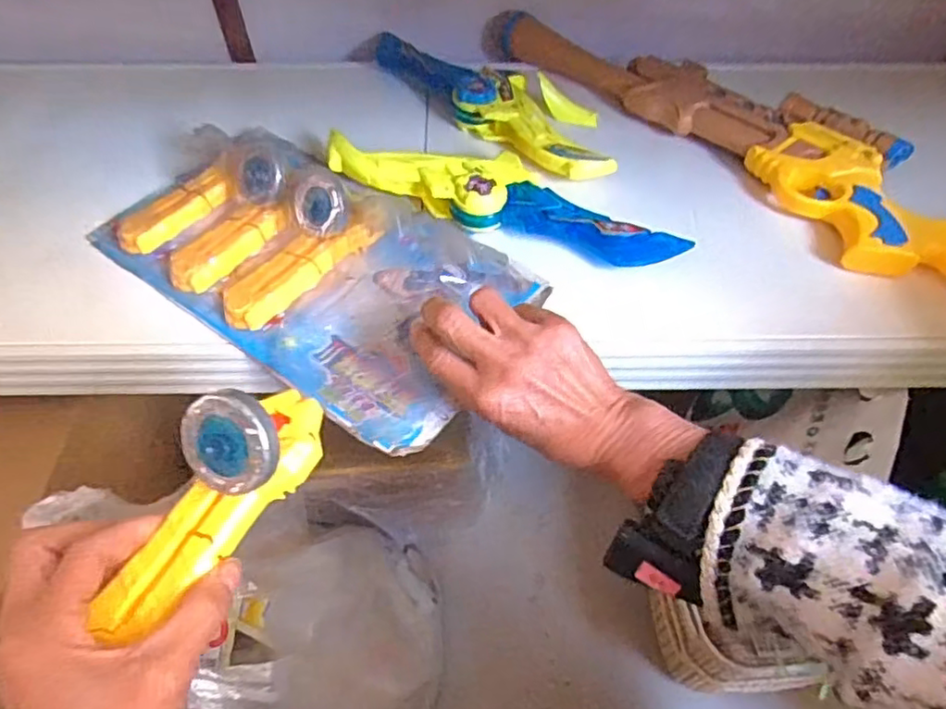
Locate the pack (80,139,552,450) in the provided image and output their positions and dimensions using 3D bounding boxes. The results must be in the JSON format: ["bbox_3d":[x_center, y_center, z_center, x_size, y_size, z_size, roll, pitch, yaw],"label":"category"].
[{"bbox_3d":[-0.117,-0.079,0.475,0.316,0.058,0.180,33,61,19],"label":"pack"}]

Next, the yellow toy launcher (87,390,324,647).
[{"bbox_3d":[-0.122,0.061,0.289,0.045,0.058,0.127,34,62,20],"label":"yellow toy launcher"}]

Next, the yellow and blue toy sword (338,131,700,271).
[{"bbox_3d":[0.021,-0.127,0.528,0.308,0.041,0.073,14,57,8],"label":"yellow and blue toy sword"}]

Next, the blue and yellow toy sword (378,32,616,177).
[{"bbox_3d":[0.016,-0.253,0.618,0.307,0.039,0.101,37,63,21],"label":"blue and yellow toy sword"}]

